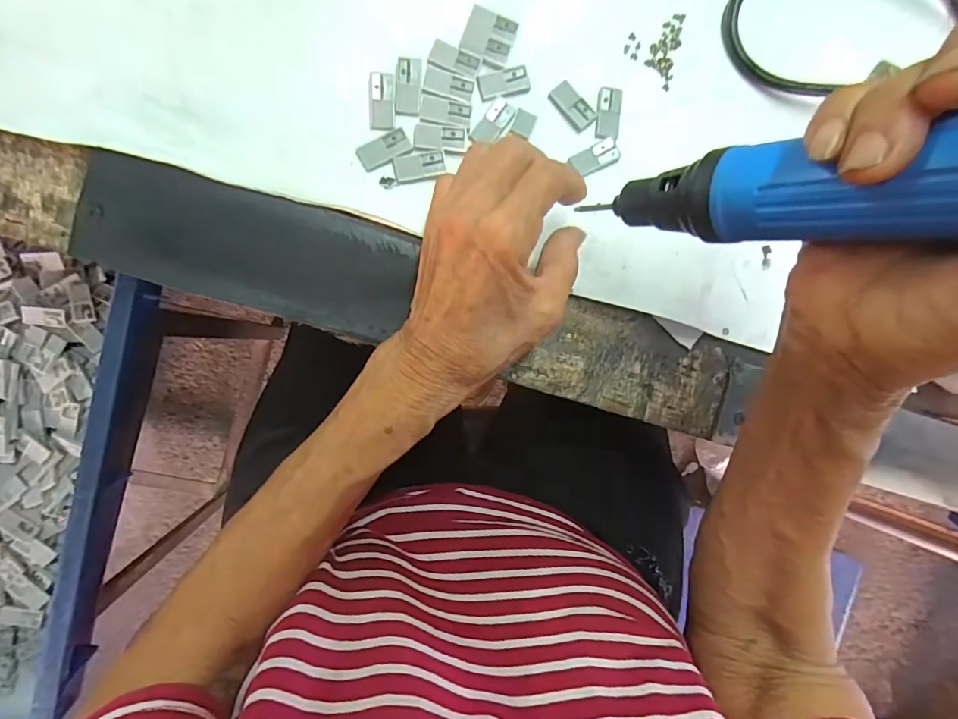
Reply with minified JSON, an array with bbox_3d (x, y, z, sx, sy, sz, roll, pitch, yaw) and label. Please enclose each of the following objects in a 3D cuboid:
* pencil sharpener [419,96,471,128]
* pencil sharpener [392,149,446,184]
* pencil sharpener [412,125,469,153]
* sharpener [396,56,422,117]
[{"bbox_3d":[-0.018,-0.133,0.261,0.027,0.004,0.014,9,90,-8],"label":"pencil sharpener"},{"bbox_3d":[-0.031,-0.104,0.258,0.027,0.004,0.014,-13,93,-8],"label":"pencil sharpener"},{"bbox_3d":[-0.020,-0.119,0.259,0.029,0.004,0.014,1,91,-8],"label":"pencil sharpener"},{"bbox_3d":[-0.037,-0.146,0.257,0.014,0.004,0.029,1,91,-8],"label":"sharpener"}]

